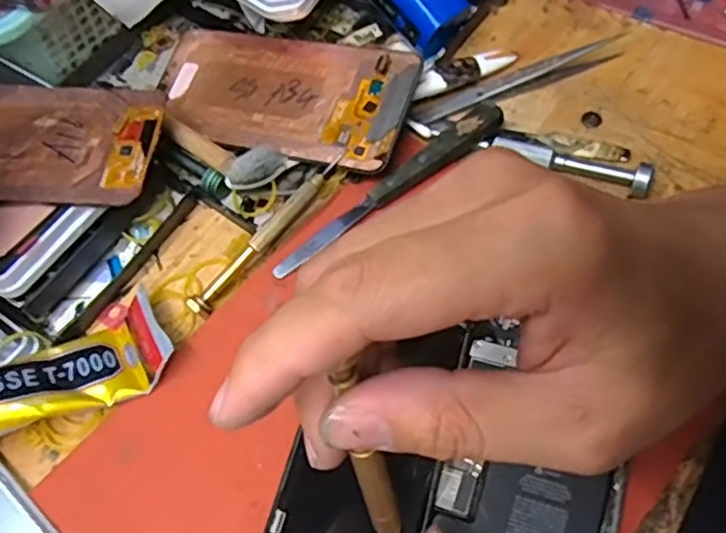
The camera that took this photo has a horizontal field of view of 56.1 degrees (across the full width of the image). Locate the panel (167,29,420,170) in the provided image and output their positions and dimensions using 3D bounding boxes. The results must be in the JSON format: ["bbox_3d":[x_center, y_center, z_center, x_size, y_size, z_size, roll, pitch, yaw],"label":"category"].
[{"bbox_3d":[-0.045,-0.096,0.373,0.146,0.004,0.069,16,75,21],"label":"panel"}]

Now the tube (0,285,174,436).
[{"bbox_3d":[-0.140,0.050,0.304,0.104,0.031,0.042,-22,64,-28],"label":"tube"}]

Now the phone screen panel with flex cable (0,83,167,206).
[{"bbox_3d":[-0.153,-0.062,0.335,0.102,0.004,0.069,2,62,4],"label":"phone screen panel with flex cable"}]

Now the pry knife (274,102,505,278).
[{"bbox_3d":[0.015,-0.041,0.346,0.142,0.012,0.015,-37,64,-14],"label":"pry knife"}]

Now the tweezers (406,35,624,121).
[{"bbox_3d":[0.089,-0.106,0.389,0.127,0.015,0.017,-21,62,-6],"label":"tweezers"}]

